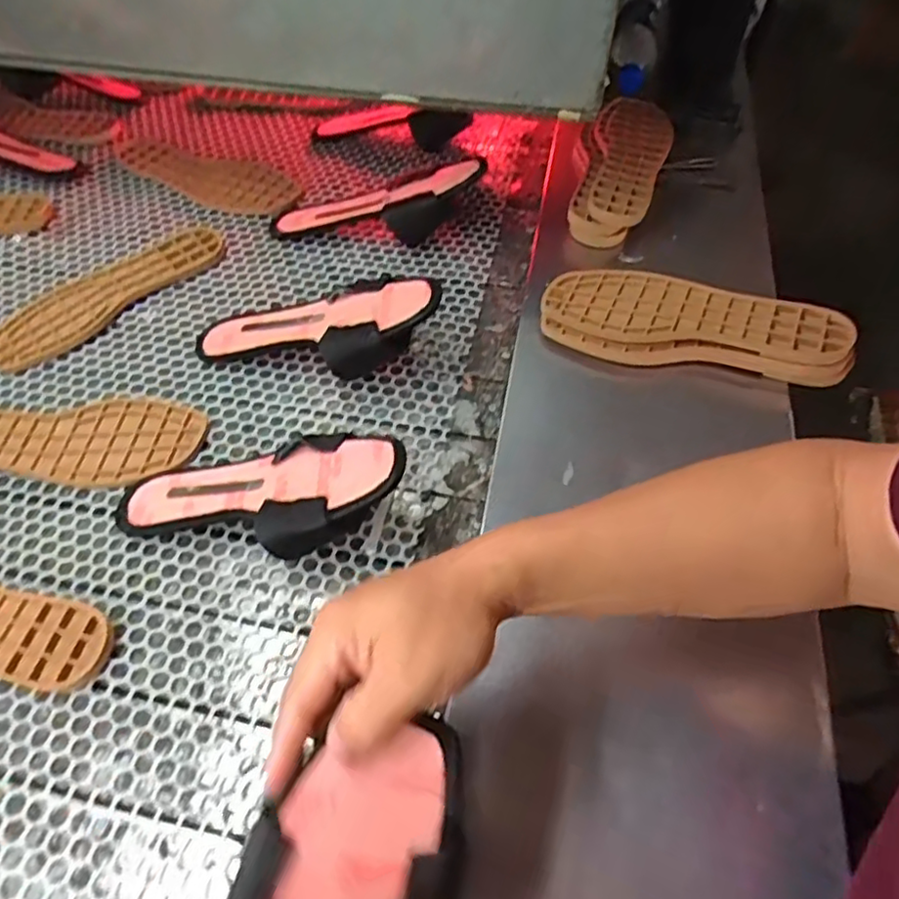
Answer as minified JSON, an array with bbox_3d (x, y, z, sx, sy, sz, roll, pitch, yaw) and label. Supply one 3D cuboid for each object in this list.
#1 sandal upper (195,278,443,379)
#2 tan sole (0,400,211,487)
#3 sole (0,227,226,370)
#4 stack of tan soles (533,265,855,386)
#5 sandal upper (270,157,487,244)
[{"bbox_3d":[-0.122,-0.111,0.614,0.258,0.064,0.100,0,53,23],"label":"sandal upper"},{"bbox_3d":[-0.348,-0.011,0.572,0.249,0.010,0.083,4,56,3],"label":"tan sole"},{"bbox_3d":[-0.363,-0.173,0.684,0.092,0.009,0.256,37,63,23],"label":"sole"},{"bbox_3d":[0.212,-0.120,0.571,0.249,0.047,0.090,13,59,9],"label":"stack of tan soles"},{"bbox_3d":[-0.080,-0.274,0.724,0.245,0.066,0.076,-1,54,16],"label":"sandal upper"}]

